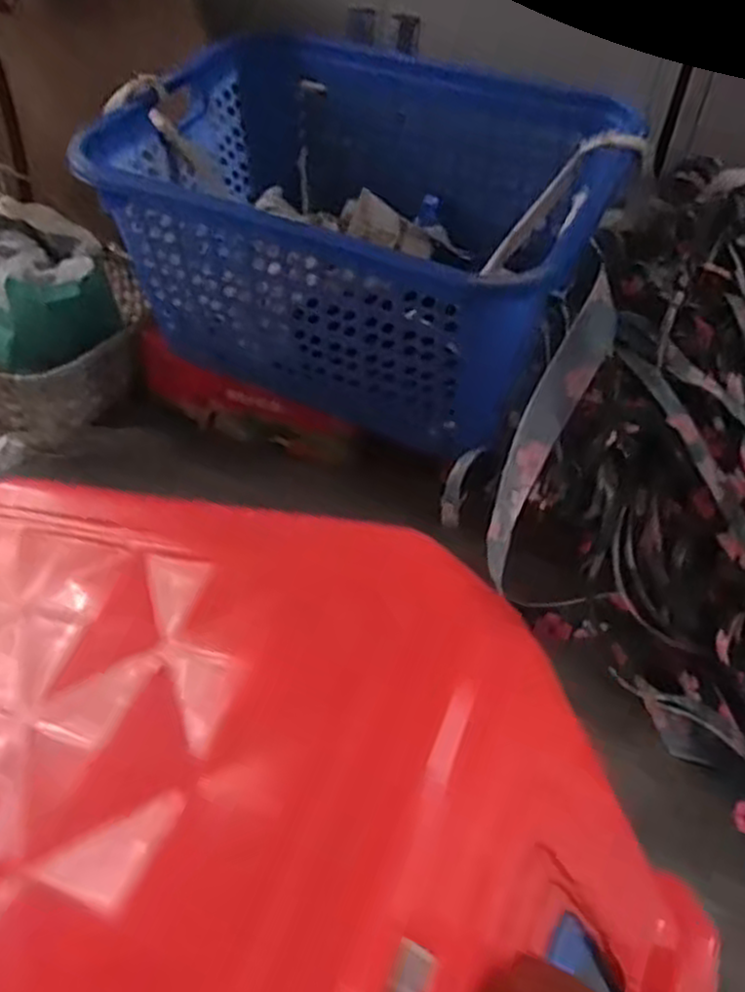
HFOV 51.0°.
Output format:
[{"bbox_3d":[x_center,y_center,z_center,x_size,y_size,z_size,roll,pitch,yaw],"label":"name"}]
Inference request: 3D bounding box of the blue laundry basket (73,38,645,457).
[{"bbox_3d":[0.001,-0.378,1.123,0.635,0.335,0.486,20,48,17],"label":"blue laundry basket"}]

